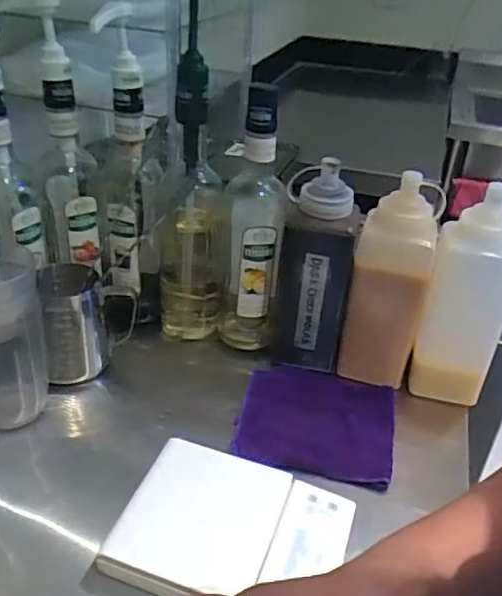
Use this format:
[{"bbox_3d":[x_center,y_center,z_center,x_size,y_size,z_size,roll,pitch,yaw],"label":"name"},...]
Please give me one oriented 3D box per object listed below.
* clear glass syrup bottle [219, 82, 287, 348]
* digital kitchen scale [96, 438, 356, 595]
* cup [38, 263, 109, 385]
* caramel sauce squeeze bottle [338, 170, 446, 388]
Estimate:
[{"bbox_3d":[0.004,-0.083,0.664,0.063,0.302,0.076,4,32,1],"label":"clear glass syrup bottle"},{"bbox_3d":[-0.015,0.192,0.480,0.176,0.027,0.135,14,33,16],"label":"digital kitchen scale"},{"bbox_3d":[-0.199,0.028,0.649,0.069,0.115,0.080,-10,34,-21],"label":"cup"},{"bbox_3d":[0.149,-0.009,0.626,0.073,0.227,0.076,15,34,18],"label":"caramel sauce squeeze bottle"}]

